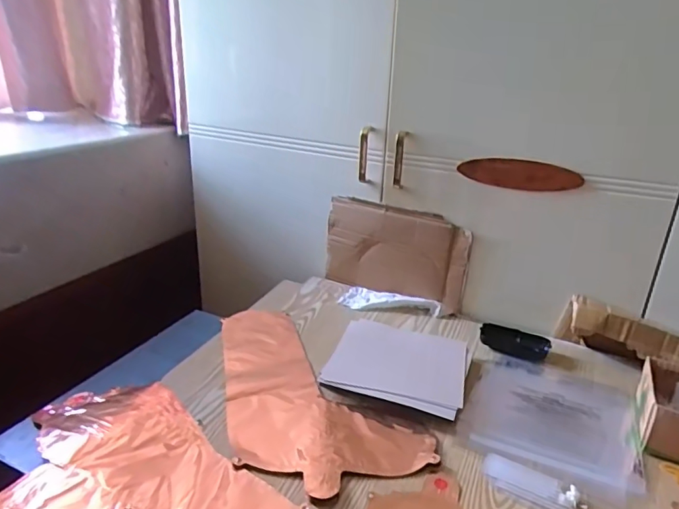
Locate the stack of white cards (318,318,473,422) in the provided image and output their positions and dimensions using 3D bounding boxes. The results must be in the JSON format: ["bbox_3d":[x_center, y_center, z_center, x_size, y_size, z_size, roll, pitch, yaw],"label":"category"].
[{"bbox_3d":[0.090,0.162,0.746,0.192,0.026,0.162,11,24,19],"label":"stack of white cards"}]

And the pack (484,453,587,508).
[{"bbox_3d":[0.216,0.260,0.568,0.106,0.010,0.043,18,27,31],"label":"pack"}]

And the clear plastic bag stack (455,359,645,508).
[{"bbox_3d":[0.291,0.221,0.693,0.209,0.016,0.233,13,25,23],"label":"clear plastic bag stack"}]

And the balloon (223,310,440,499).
[{"bbox_3d":[-0.074,0.182,0.721,0.209,0.005,0.417,-10,26,-27],"label":"balloon"}]

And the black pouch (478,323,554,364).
[{"bbox_3d":[0.297,0.147,0.853,0.111,0.018,0.060,12,24,21],"label":"black pouch"}]

